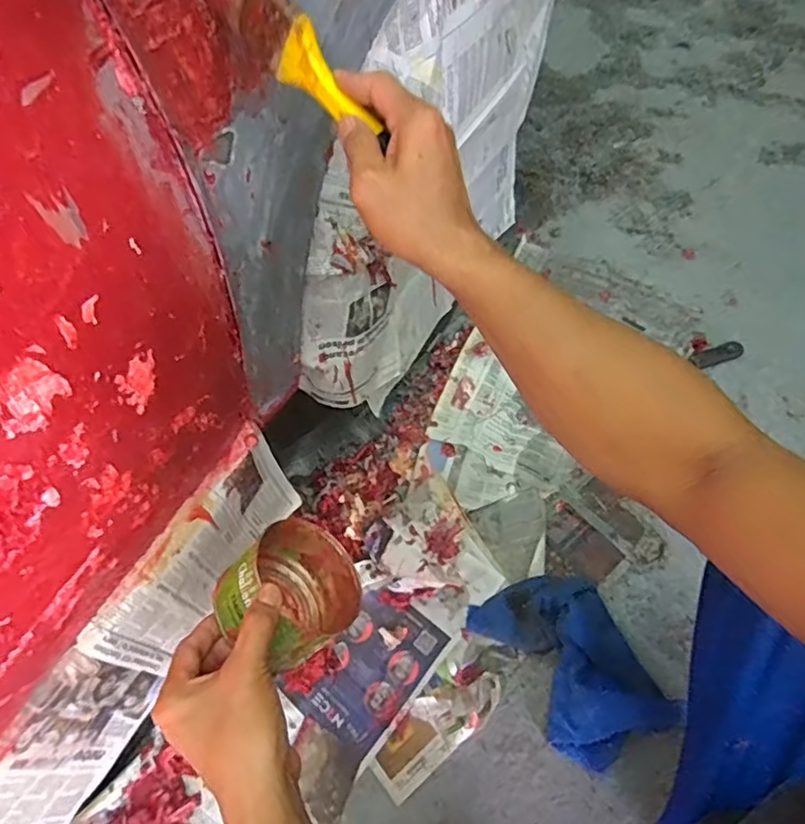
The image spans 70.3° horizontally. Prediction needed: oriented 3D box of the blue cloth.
[{"bbox_3d":[0.230,0.337,0.777,0.163,0.073,0.255,-30,61,-14],"label":"blue cloth"}]

